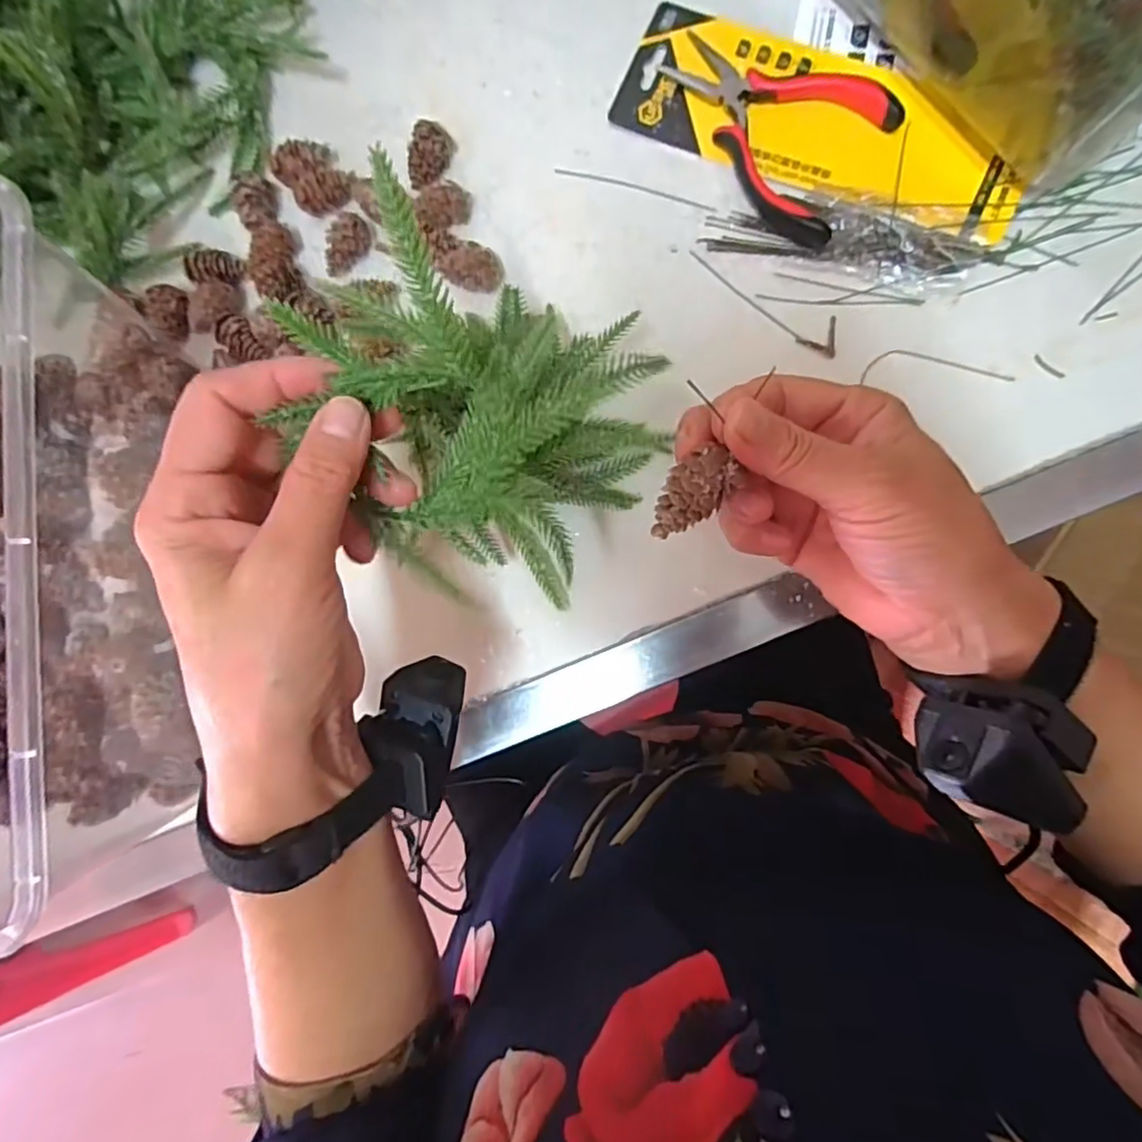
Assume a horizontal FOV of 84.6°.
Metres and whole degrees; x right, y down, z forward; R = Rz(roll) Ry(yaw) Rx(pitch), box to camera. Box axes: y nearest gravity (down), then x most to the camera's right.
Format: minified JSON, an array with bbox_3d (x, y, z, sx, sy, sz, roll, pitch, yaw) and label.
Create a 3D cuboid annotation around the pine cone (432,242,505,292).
[{"bbox_3d":[-0.056,-0.175,0.359,0.038,0.021,0.028,25,90,8],"label":"pine cone"}]

